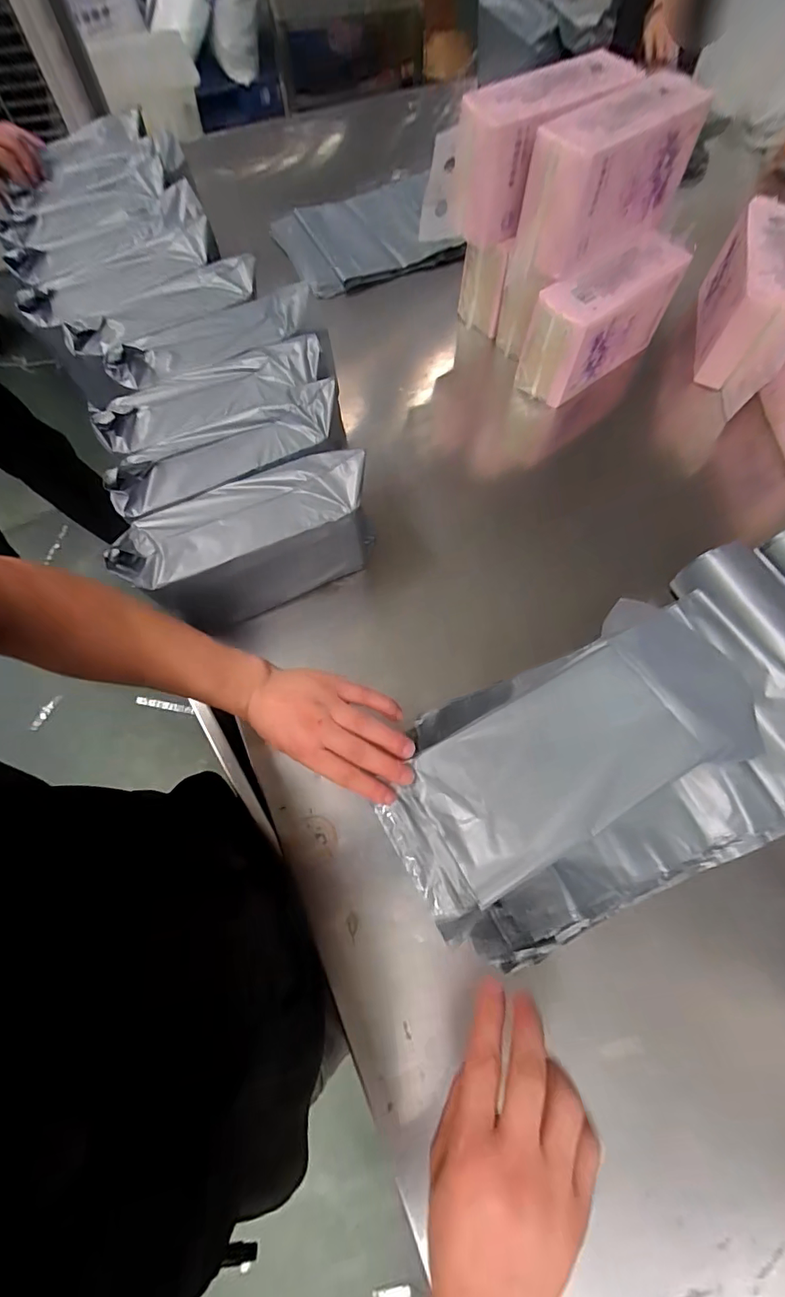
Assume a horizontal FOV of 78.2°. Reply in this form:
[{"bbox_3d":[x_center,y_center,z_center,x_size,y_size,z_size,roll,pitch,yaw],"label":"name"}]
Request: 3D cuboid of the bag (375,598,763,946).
[{"bbox_3d":[0.161,0.084,0.425,0.314,0.035,0.151,-28,69,-4],"label":"bag"}]

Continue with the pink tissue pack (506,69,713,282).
[{"bbox_3d":[0.298,-0.641,0.666,0.273,0.140,0.110,-43,74,-15],"label":"pink tissue pack"}]

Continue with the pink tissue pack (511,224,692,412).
[{"bbox_3d":[0.310,-0.490,0.724,0.243,0.126,0.099,-40,73,-14],"label":"pink tissue pack"}]

